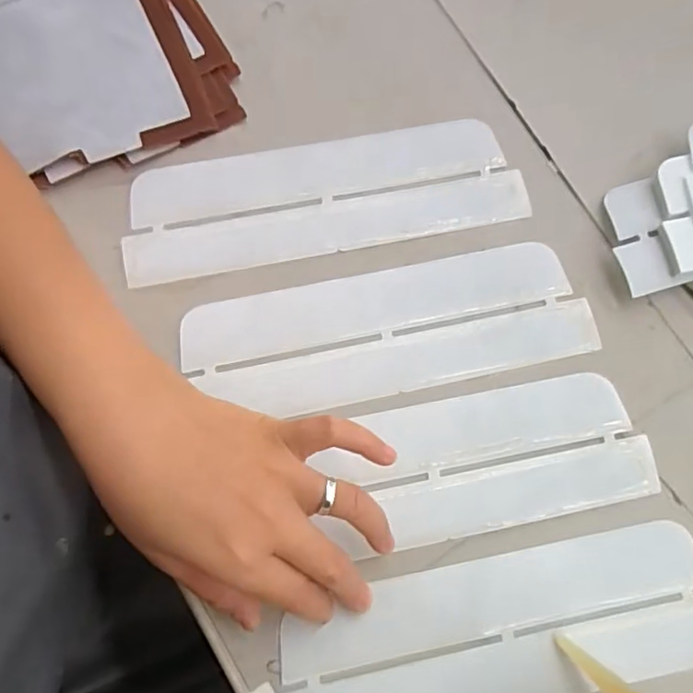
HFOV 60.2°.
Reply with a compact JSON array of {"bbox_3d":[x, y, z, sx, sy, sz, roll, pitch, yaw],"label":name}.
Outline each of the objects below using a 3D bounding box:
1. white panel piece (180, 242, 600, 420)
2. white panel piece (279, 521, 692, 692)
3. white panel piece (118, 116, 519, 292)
[{"bbox_3d":[0.024,-0.010,0.323,0.214,0.008,0.070,-12,77,-5],"label":"white panel piece"},{"bbox_3d":[0.075,0.140,0.291,0.222,0.004,0.069,-12,77,-7],"label":"white panel piece"},{"bbox_3d":[-0.013,-0.087,0.341,0.221,0.008,0.069,-11,77,-5],"label":"white panel piece"}]

